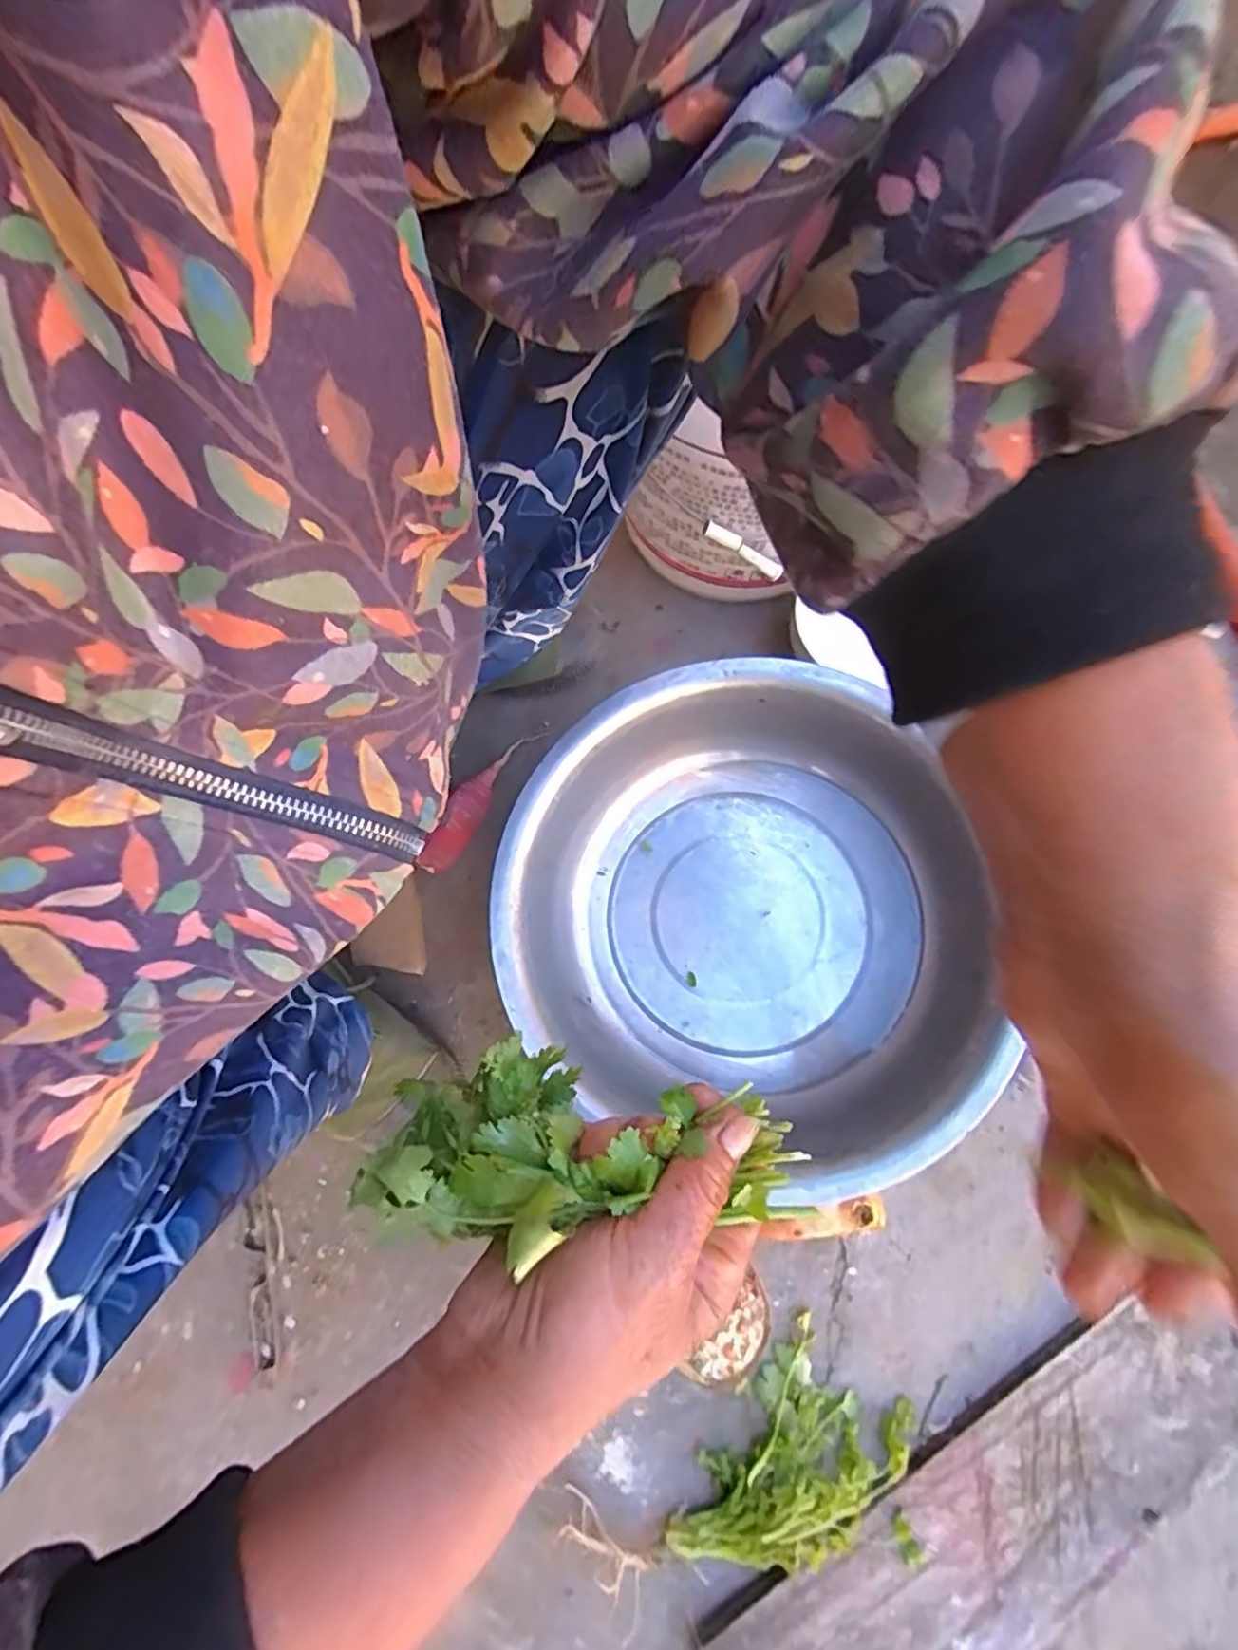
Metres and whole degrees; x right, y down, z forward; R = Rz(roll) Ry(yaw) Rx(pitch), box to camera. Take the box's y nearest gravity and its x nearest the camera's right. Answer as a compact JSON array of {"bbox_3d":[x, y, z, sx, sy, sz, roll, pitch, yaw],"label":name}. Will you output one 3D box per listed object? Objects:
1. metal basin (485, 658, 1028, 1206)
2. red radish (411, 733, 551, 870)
[{"bbox_3d":[0.088,0.065,0.450,0.312,0.116,0.332,0,75,0],"label":"metal basin"},{"bbox_3d":[-0.117,-0.025,0.518,0.027,0.034,0.149,31,77,12],"label":"red radish"}]

